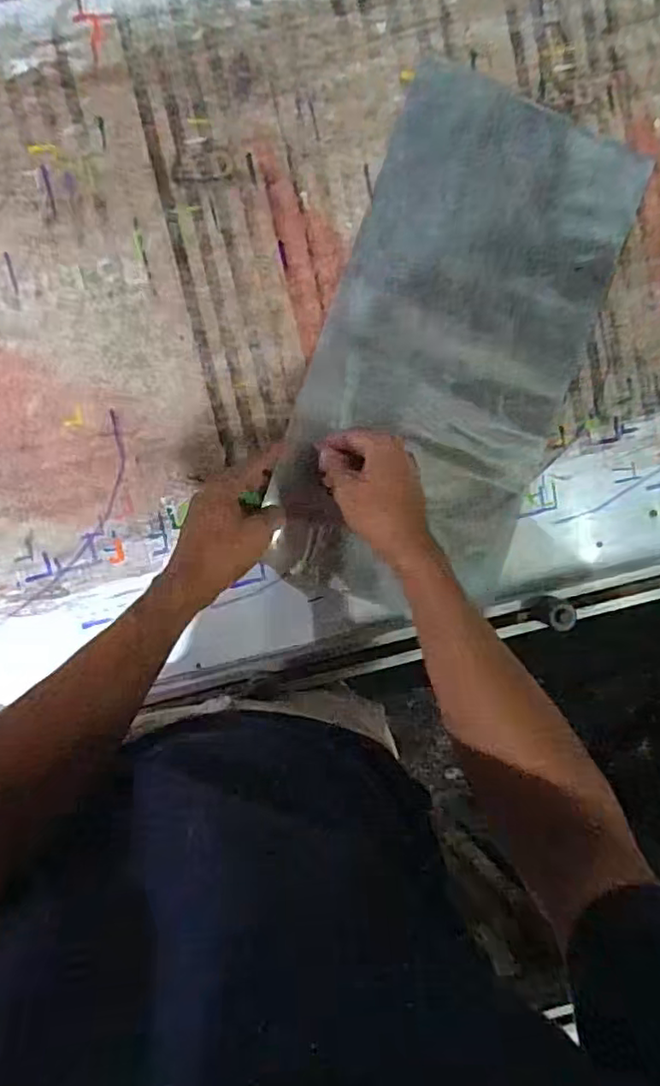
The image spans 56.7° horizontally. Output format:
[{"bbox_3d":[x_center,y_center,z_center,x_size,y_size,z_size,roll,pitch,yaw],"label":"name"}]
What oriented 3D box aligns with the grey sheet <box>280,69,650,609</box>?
[{"bbox_3d":[0.116,-0.171,0.589,0.242,0.033,0.493,19,95,-7],"label":"grey sheet"}]

